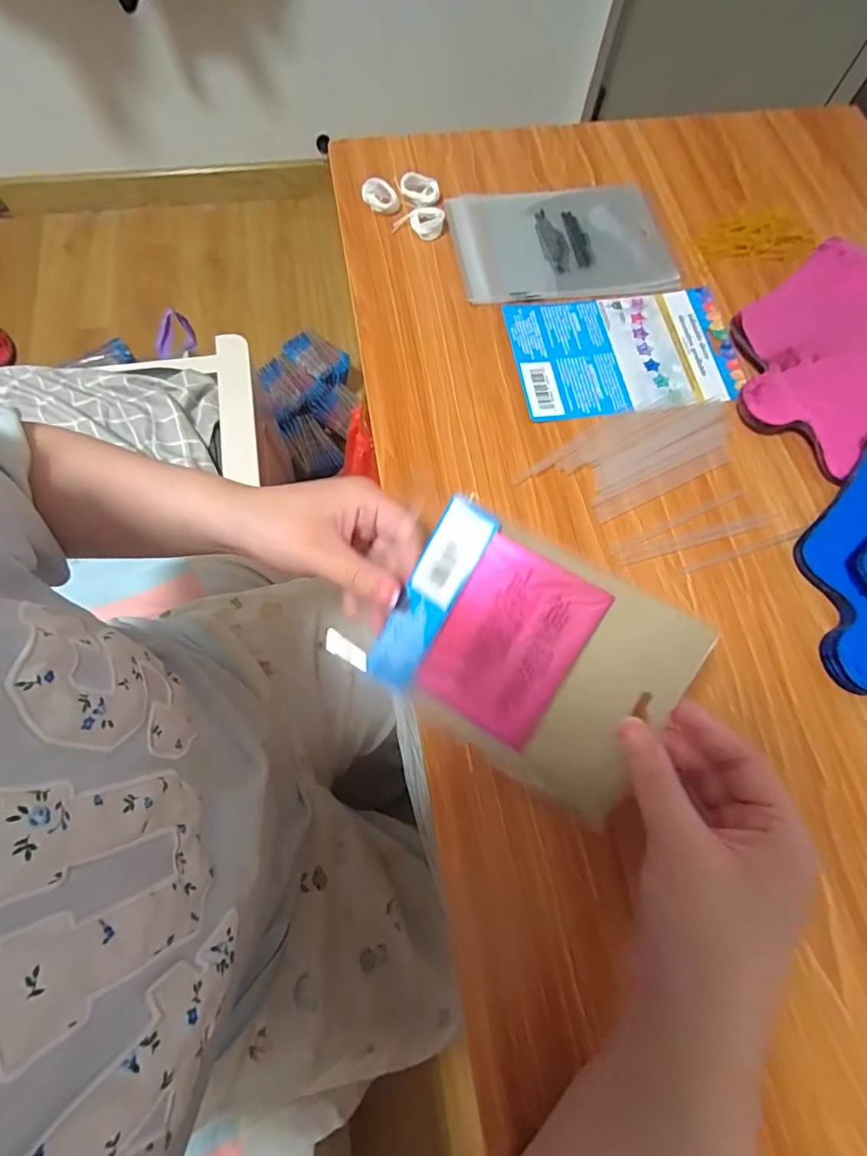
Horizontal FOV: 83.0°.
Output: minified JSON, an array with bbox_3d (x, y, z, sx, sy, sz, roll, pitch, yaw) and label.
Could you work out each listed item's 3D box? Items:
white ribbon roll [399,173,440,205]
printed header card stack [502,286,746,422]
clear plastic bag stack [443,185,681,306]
[{"bbox_3d":[-0.013,-0.348,0.438,0.034,0.016,0.017,11,70,2],"label":"white ribbon roll"},{"bbox_3d":[0.155,-0.184,0.398,0.180,0.006,0.114,-8,71,-5],"label":"printed header card stack"},{"bbox_3d":[0.112,-0.298,0.433,0.184,0.006,0.129,-7,71,-5],"label":"clear plastic bag stack"}]

